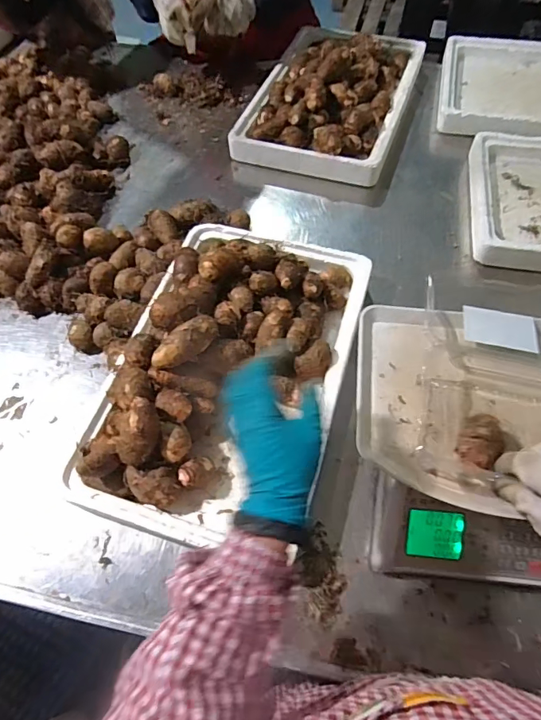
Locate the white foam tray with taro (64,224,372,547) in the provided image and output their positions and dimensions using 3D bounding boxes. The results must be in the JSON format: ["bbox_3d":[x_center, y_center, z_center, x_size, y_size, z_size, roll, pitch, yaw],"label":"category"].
[{"bbox_3d":[-0.048,-0.005,0.595,0.290,0.118,0.463,15,62,10],"label":"white foam tray with taro"}]

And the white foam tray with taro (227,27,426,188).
[{"bbox_3d":[0.134,-0.567,0.923,0.298,0.114,0.475,17,61,12],"label":"white foam tray with taro"}]

